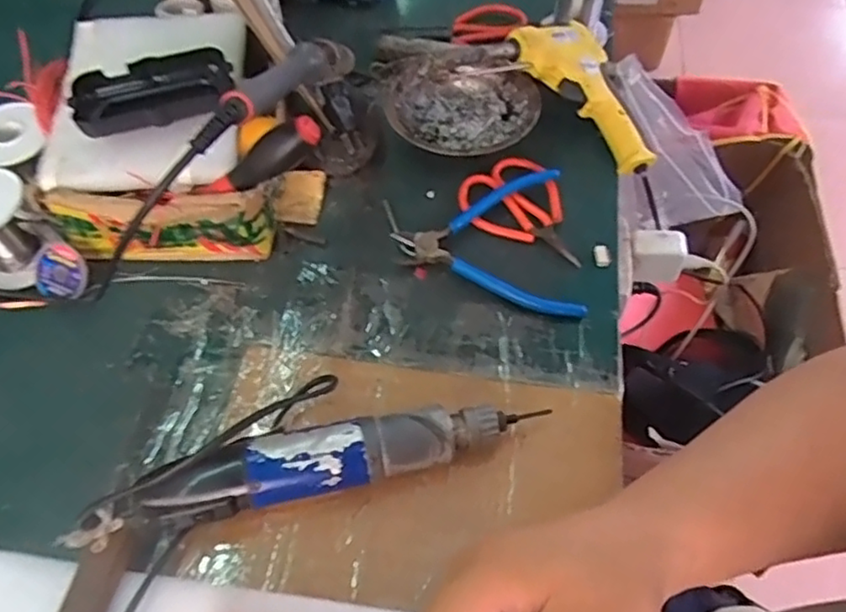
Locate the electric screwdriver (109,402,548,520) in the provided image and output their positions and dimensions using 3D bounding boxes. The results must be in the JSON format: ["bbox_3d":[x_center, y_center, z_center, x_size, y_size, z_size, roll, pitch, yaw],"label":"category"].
[{"bbox_3d":[-0.049,0.091,0.392,0.239,0.046,0.038,-12,58,-7],"label":"electric screwdriver"}]

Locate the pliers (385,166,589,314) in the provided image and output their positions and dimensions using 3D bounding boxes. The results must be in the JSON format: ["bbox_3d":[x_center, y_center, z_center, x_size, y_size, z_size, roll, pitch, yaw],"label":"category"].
[{"bbox_3d":[0.047,-0.049,0.499,0.133,0.012,0.133,-2,57,-1],"label":"pliers"}]

